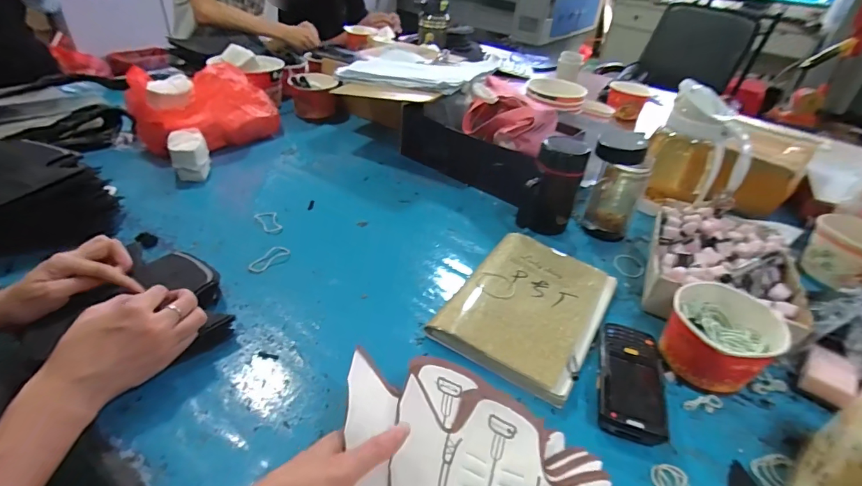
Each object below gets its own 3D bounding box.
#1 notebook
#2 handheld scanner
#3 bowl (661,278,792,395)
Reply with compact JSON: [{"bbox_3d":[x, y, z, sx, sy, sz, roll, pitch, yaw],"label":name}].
[{"bbox_3d":[0.132,0.083,0.573,0.170,0.033,0.240,24,41,23],"label":"notebook"},{"bbox_3d":[0.221,0.156,0.487,0.069,0.031,0.144,15,38,12],"label":"handheld scanner"},{"bbox_3d":[0.339,0.110,0.513,0.136,0.075,0.107,-23,46,-33],"label":"bowl"}]

